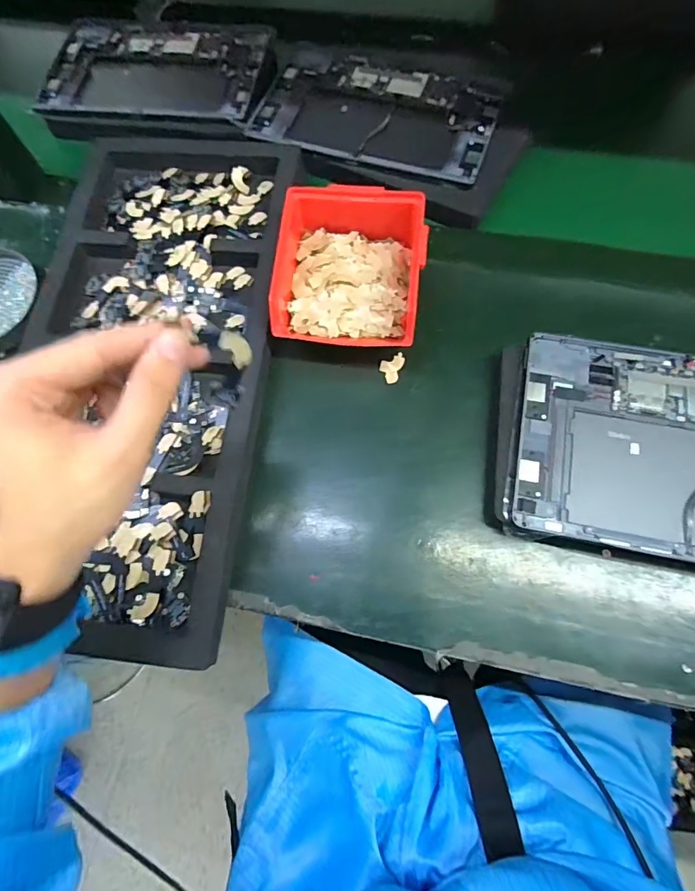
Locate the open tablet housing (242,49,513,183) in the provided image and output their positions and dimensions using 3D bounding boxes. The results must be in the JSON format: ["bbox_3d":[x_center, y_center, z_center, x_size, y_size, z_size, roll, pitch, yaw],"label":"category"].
[{"bbox_3d":[0.036,-0.373,0.493,0.254,0.007,0.159,20,72,9],"label":"open tablet housing"}]

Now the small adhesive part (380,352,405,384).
[{"bbox_3d":[0.041,-0.073,0.415,0.019,0.007,0.031,20,72,9],"label":"small adhesive part"}]

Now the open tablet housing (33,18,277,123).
[{"bbox_3d":[-0.222,-0.457,0.535,0.266,0.008,0.173,6,71,4],"label":"open tablet housing"}]

